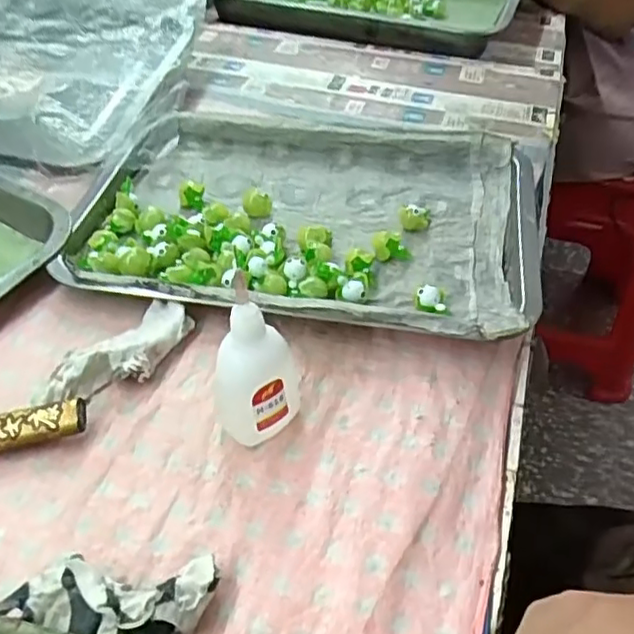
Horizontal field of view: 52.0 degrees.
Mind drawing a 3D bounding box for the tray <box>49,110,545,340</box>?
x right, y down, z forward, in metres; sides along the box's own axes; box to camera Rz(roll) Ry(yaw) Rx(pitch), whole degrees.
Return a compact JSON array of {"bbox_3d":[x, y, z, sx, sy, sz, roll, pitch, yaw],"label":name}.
[{"bbox_3d":[-0.002,-0.076,0.457,0.312,0.027,0.212,8,44,6],"label":"tray"}]

